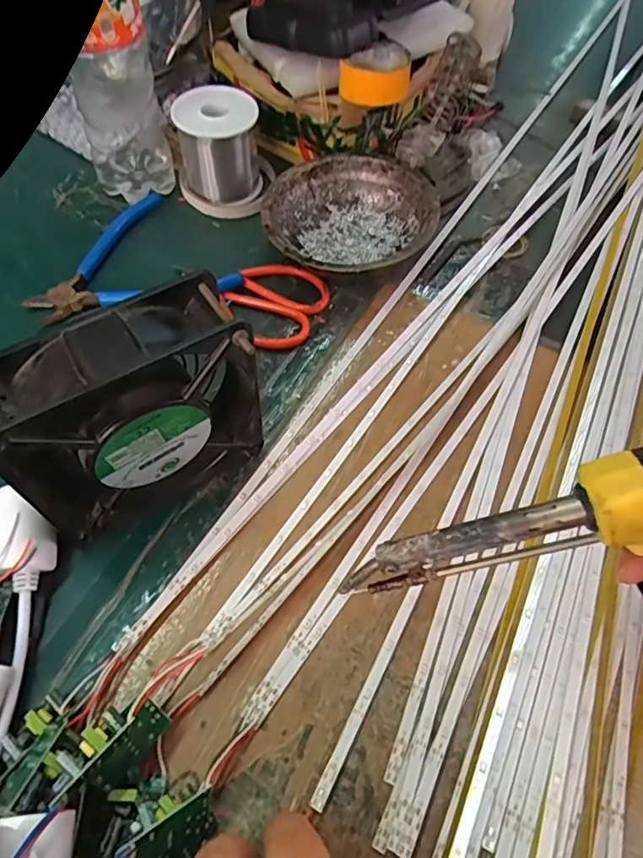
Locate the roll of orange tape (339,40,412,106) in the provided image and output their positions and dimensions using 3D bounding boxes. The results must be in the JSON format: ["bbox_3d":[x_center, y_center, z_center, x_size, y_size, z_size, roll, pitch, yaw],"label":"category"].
[{"bbox_3d":[0.043,-0.286,0.435,0.053,0.028,0.060,6,58,3],"label":"roll of orange tape"}]

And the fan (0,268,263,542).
[{"bbox_3d":[-0.089,-0.002,0.274,0.116,0.120,0.046,-29,63,-17],"label":"fan"}]

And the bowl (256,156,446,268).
[{"bbox_3d":[0.021,-0.155,0.418,0.124,0.045,0.121,0,58,-1],"label":"bowl"}]

